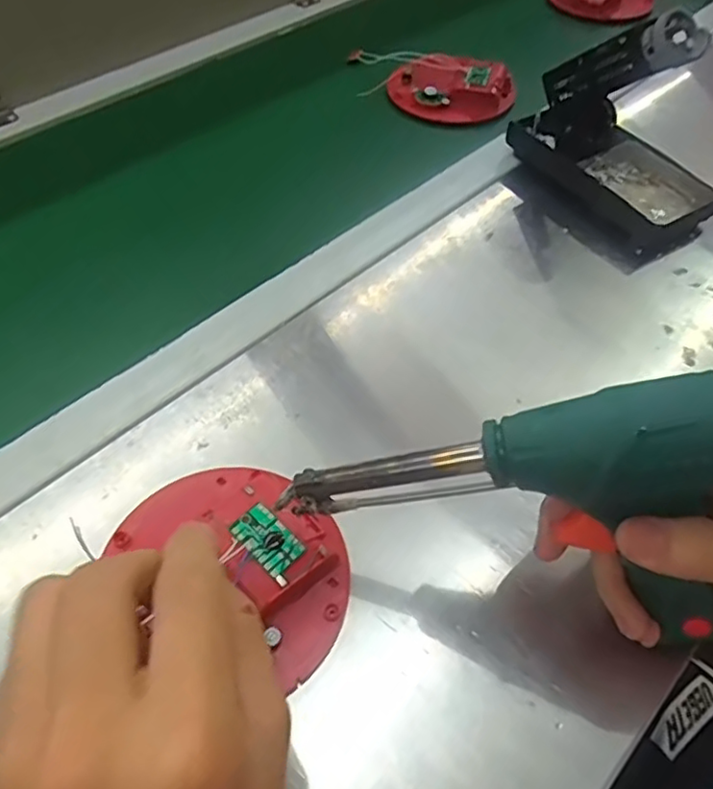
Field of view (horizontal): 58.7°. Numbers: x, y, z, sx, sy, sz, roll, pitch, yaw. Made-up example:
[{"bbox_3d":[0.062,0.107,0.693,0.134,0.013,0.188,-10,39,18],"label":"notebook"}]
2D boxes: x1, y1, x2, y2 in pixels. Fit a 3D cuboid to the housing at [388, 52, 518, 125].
[{"bbox_3d":[0.095,-0.297,0.615,0.118,0.025,0.081,-1,53,-2],"label":"housing"}]

